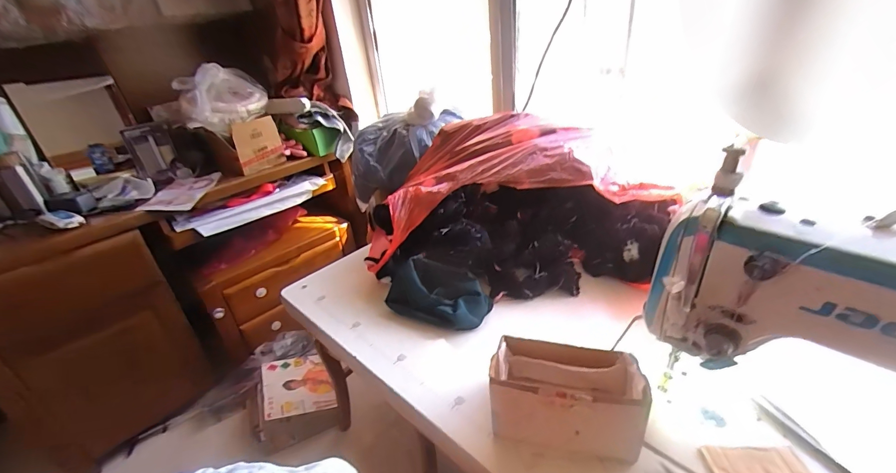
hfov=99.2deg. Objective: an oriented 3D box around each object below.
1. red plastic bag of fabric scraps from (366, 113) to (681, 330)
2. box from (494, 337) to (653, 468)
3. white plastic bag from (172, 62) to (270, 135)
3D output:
[{"bbox_3d":[0.091,-0.060,0.657,0.450,0.189,0.391,-12,30,-9],"label":"red plastic bag of fabric scraps"},{"bbox_3d":[0.113,0.150,0.375,0.129,0.085,0.084,2,31,15],"label":"box"},{"bbox_3d":[-0.761,-0.465,1.288,0.263,0.181,0.162,-17,31,-16],"label":"white plastic bag"}]

